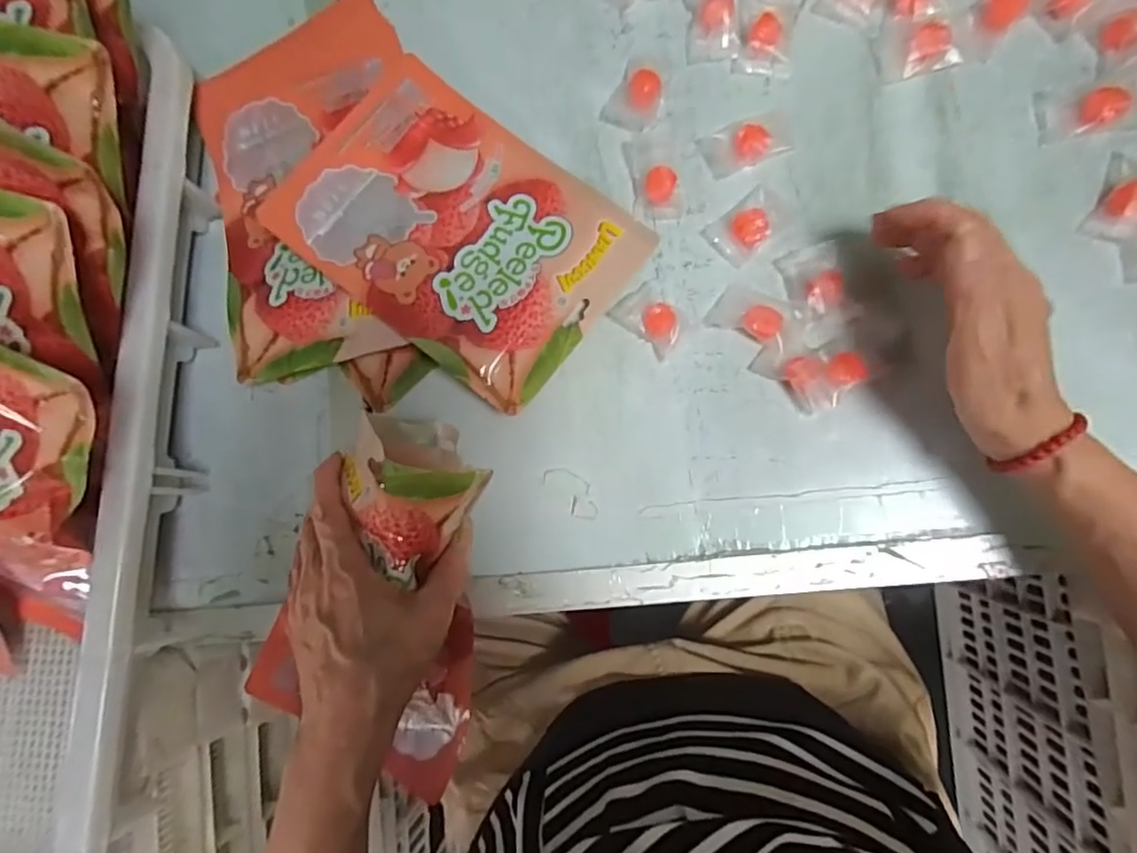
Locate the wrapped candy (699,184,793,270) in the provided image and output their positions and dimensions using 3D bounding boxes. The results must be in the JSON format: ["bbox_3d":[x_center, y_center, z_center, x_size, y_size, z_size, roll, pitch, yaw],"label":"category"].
[{"bbox_3d":[0.113,-0.127,0.368,0.046,0.010,0.034,-41,81,4],"label":"wrapped candy"}]

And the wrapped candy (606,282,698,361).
[{"bbox_3d":[0.054,-0.071,0.376,0.046,0.012,0.034,43,92,9],"label":"wrapped candy"}]

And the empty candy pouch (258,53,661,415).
[{"bbox_3d":[-0.068,-0.132,0.384,0.211,0.035,0.157,37,92,10],"label":"empty candy pouch"}]

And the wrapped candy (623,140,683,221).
[{"bbox_3d":[0.055,-0.160,0.374,0.031,0.013,0.053,-9,84,8],"label":"wrapped candy"}]

